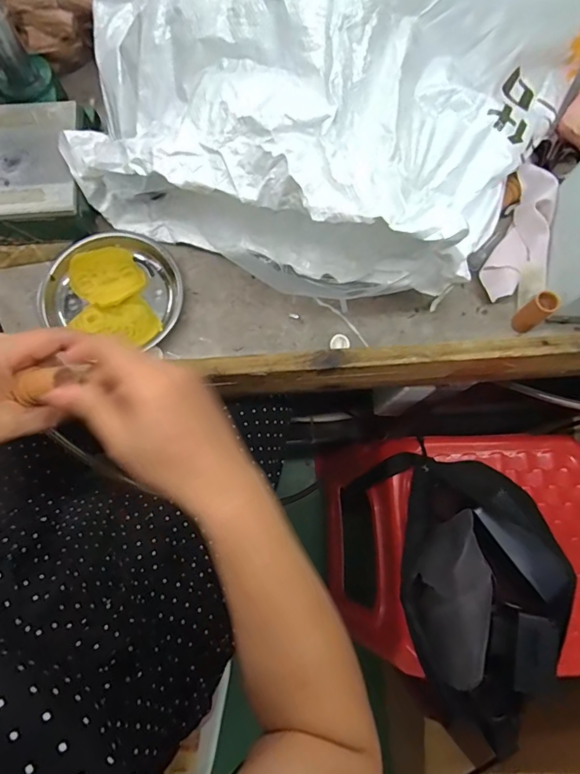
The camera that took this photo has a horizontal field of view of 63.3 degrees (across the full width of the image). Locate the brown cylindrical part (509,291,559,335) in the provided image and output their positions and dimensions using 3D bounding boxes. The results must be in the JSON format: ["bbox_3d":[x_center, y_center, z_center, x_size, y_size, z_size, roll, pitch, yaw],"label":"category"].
[{"bbox_3d":[0.227,-0.068,0.438,0.023,0.045,0.021,0,76,-1],"label":"brown cylindrical part"}]

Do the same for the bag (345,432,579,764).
[{"bbox_3d":[0.212,0.228,0.545,0.182,0.122,0.319,-19,77,-6],"label":"bag"}]

